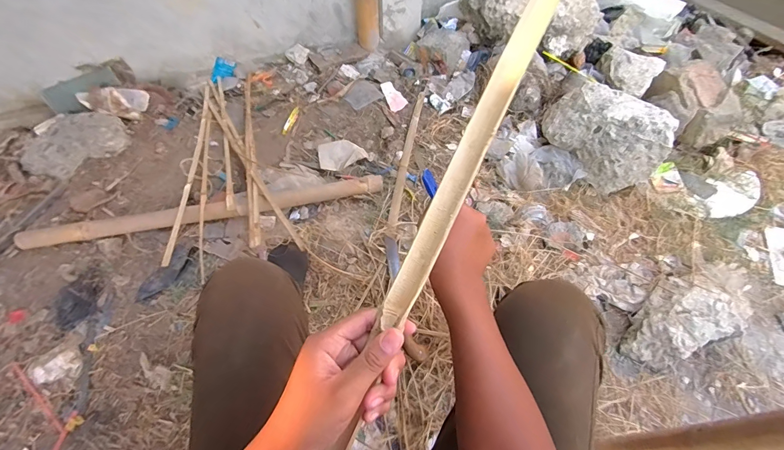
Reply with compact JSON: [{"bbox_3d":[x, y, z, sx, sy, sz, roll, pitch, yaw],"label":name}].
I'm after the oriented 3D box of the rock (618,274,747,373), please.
[{"bbox_3d":[0.677,0.223,0.824,0.267,0.116,0.158,-38,64,-23],"label":"rock"}]

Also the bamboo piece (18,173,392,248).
[{"bbox_3d":[-0.509,-0.041,1.009,0.979,0.049,0.077,-11,57,-7],"label":"bamboo piece"}]

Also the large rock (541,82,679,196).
[{"bbox_3d":[0.631,-0.281,1.083,0.188,0.214,0.365,-36,63,-21],"label":"large rock"}]

